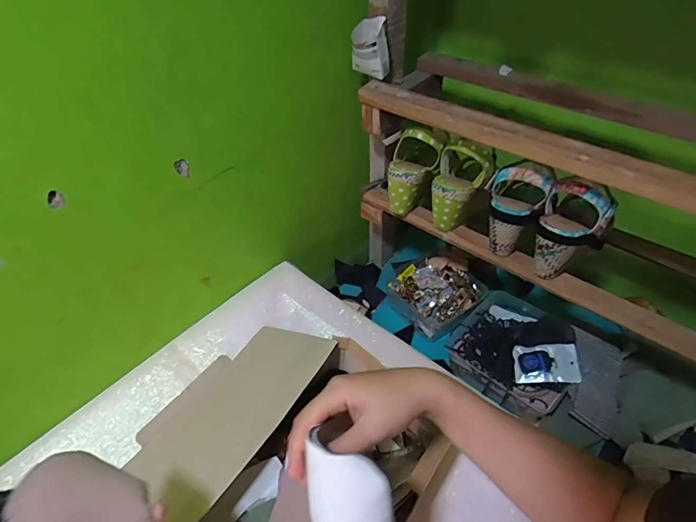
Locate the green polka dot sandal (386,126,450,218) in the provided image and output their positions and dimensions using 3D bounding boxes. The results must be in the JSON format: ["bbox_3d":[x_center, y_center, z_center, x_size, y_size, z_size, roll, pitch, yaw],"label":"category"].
[{"bbox_3d":[0.095,-0.151,0.701,0.065,0.154,0.079,-5,36,-45],"label":"green polka dot sandal"}]

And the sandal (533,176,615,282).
[{"bbox_3d":[0.316,-0.050,0.591,0.087,0.141,0.104,26,50,26],"label":"sandal"}]

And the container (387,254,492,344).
[{"bbox_3d":[0.180,0.067,0.876,0.153,0.061,0.162,-28,50,-26],"label":"container"}]

